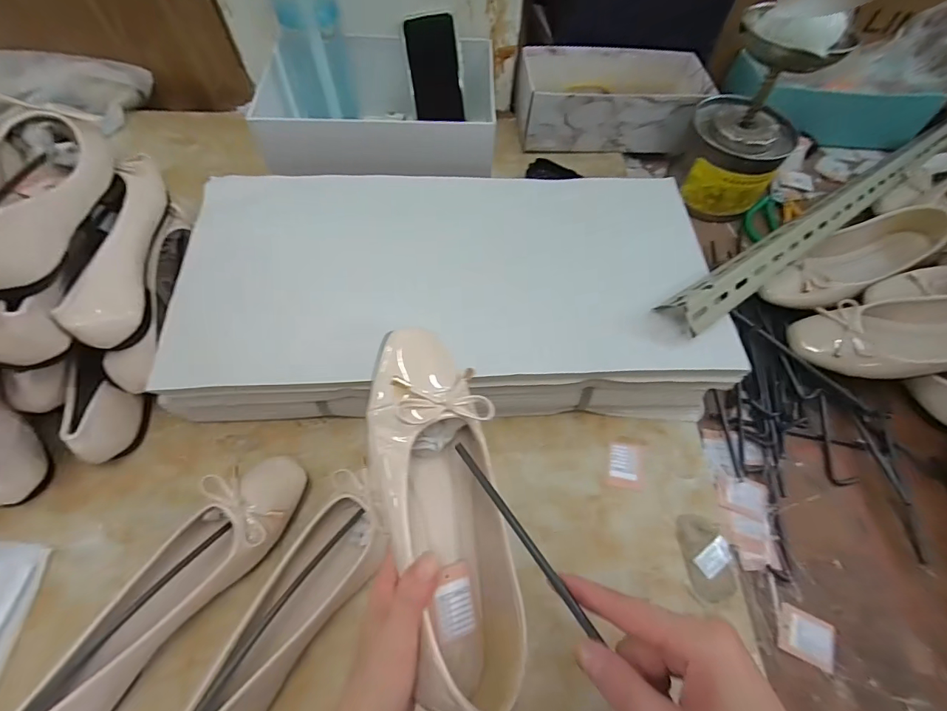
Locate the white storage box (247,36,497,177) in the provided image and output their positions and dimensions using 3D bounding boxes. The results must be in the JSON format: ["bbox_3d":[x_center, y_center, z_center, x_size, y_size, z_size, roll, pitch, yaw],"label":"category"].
[{"bbox_3d":[-0.110,-0.323,0.598,0.287,0.098,0.199,-1,62,-3],"label":"white storage box"}]

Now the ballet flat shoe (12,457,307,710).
[{"bbox_3d":[-0.241,0.185,0.356,0.067,0.062,0.241,31,65,14],"label":"ballet flat shoe"}]

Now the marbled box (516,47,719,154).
[{"bbox_3d":[0.206,-0.384,0.664,0.271,0.085,0.133,3,61,-1],"label":"marbled box"}]

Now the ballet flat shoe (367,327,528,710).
[{"bbox_3d":[-0.017,0.101,0.287,0.077,0.072,0.241,-12,83,-9],"label":"ballet flat shoe"}]

